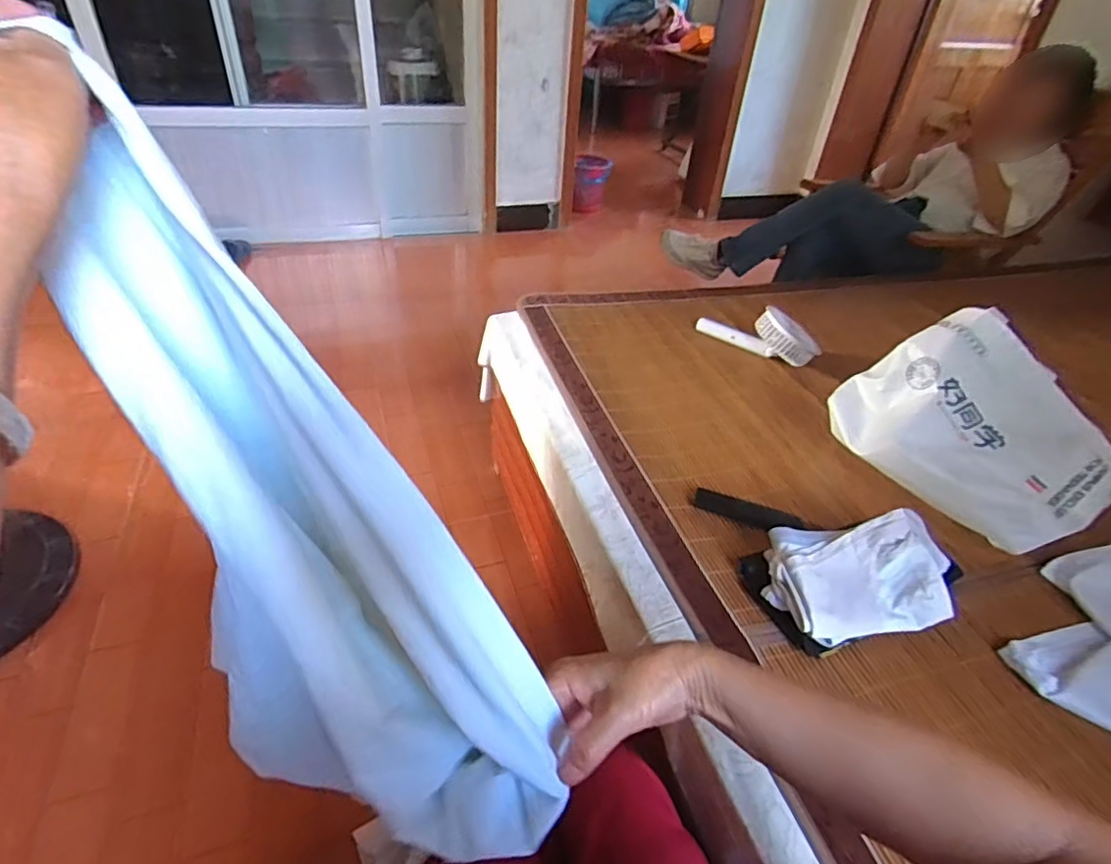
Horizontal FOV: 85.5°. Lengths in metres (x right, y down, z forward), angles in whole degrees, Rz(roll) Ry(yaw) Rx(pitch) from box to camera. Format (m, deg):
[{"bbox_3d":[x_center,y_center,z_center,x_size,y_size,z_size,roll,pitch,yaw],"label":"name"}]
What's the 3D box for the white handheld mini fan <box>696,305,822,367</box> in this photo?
[{"bbox_3d":[0.416,-0.210,1.221,0.084,0.094,0.244,-28,49,-35],"label":"white handheld mini fan"}]

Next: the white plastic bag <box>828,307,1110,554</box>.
[{"bbox_3d":[0.591,-0.022,0.839,0.206,0.199,0.341,-20,45,-28],"label":"white plastic bag"}]

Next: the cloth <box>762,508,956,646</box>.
[{"bbox_3d":[0.367,0.163,0.714,0.221,0.078,0.141,-1,39,-8],"label":"cloth"}]

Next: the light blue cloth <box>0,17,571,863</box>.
[{"bbox_3d":[-0.133,0.061,0.327,0.090,0.431,0.124,-12,18,48],"label":"light blue cloth"}]

